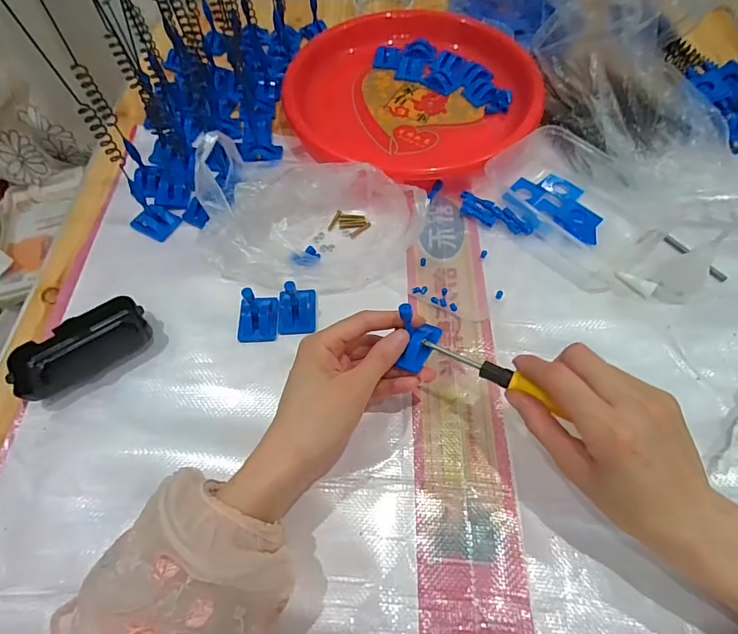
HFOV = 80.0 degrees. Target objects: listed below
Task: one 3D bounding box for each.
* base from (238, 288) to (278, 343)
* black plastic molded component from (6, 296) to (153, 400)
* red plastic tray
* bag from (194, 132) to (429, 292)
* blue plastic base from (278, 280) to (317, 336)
[{"bbox_3d":[-0.101,-0.005,0.389,0.035,0.044,0.040,-3,61,0],"label":"base"},{"bbox_3d":[-0.249,0.025,0.385,0.108,0.026,0.051,-34,66,-16],"label":"black plastic molded component"},{"bbox_3d":[0.046,-0.257,0.505,0.260,0.069,0.233,-35,67,-14],"label":"red plastic tray"},{"bbox_3d":[-0.053,-0.105,0.415,0.205,0.084,0.137,0,61,1],"label":"bag"},{"bbox_3d":[-0.066,-0.013,0.394,0.033,0.041,0.040,-4,61,-1],"label":"blue plastic base"}]

